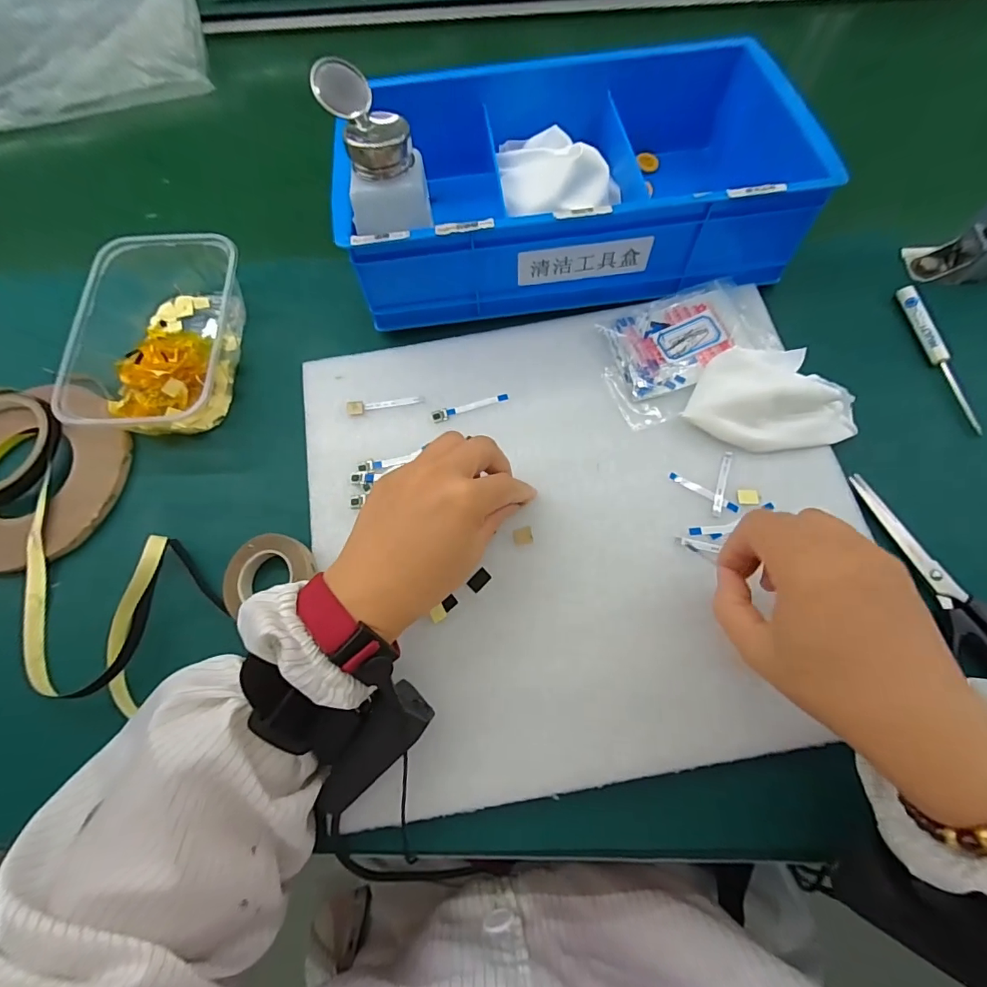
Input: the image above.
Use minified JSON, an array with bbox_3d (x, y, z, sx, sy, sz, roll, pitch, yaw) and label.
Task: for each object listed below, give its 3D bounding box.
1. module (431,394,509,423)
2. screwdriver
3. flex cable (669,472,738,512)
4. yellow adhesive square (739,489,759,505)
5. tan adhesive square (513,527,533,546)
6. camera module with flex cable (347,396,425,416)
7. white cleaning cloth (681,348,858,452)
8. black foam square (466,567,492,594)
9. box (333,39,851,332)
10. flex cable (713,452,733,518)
[{"bbox_3d":[-0.018,-0.067,0.360,0.060,0.004,0.009,-18,70,-4],"label":"module"},{"bbox_3d":[0.344,-0.105,0.361,0.011,0.015,0.129,-8,70,-1],"label":"screwdriver"},{"bbox_3d":[0.148,-0.001,0.329,0.049,0.004,0.006,31,74,13],"label":"flex cable"},{"bbox_3d":[0.178,0.002,0.324,0.014,0.004,0.011,-1,70,2],"label":"yellow adhesive square"},{"bbox_3d":[0.020,0.029,0.322,0.013,0.004,0.011,-9,70,-1],"label":"tan adhesive square"},{"bbox_3d":[-0.084,-0.069,0.363,0.059,0.004,0.010,-6,70,0],"label":"camera module with flex cable"},{"bbox_3d":[0.204,-0.071,0.335,0.121,0.031,0.073,-8,70,-1],"label":"white cleaning cloth"},{"bbox_3d":[-0.010,0.058,0.315,0.010,0.004,0.016,42,77,15],"label":"black foam square"},{"bbox_3d":[0.061,-0.264,0.385,0.344,0.083,0.211,-5,70,0],"label":"box"},{"bbox_3d":[0.162,-0.007,0.329,0.006,0.004,0.050,17,71,8],"label":"flex cable"}]

